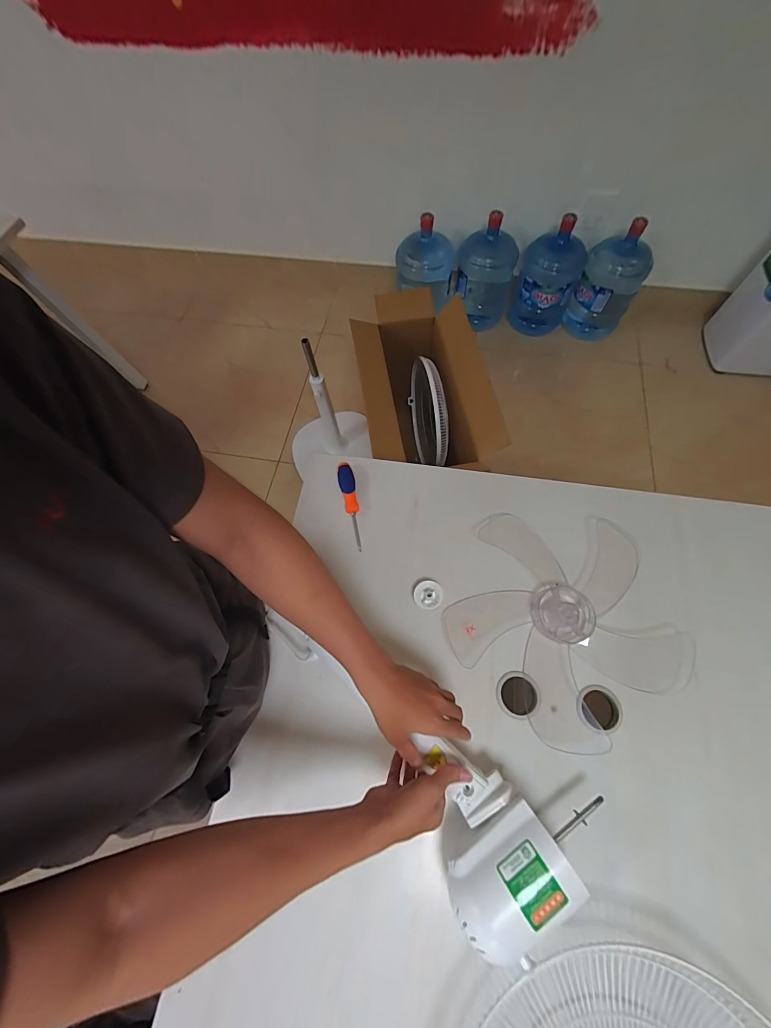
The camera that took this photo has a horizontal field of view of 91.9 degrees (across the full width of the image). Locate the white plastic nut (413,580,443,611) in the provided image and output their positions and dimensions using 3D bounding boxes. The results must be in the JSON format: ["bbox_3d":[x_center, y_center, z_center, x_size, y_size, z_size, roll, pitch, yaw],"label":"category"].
[{"bbox_3d":[0.075,0.142,0.653,0.049,0.012,0.048,-1,67,2],"label":"white plastic nut"}]

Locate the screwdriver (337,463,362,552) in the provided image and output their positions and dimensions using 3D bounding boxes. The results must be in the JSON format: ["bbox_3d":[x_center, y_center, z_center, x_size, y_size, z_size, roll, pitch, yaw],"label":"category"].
[{"bbox_3d":[-0.064,-0.019,0.725,0.033,0.025,0.181,-14,67,-3],"label":"screwdriver"}]

